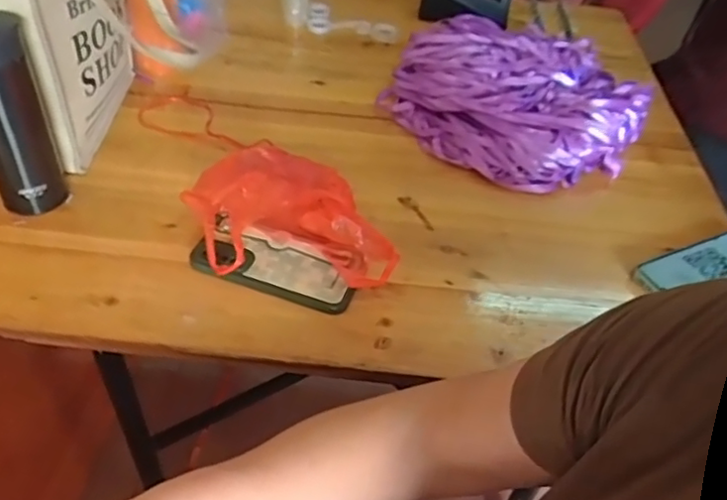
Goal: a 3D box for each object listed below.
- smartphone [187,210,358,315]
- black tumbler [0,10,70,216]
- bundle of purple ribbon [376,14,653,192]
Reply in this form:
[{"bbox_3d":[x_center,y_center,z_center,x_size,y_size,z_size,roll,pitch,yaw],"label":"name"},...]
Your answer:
[{"bbox_3d":[-0.085,0.013,0.599,0.157,0.016,0.067,15,52,10],"label":"smartphone"},{"bbox_3d":[-0.340,-0.124,0.600,0.061,0.187,0.062,3,44,-3],"label":"black tumbler"},{"bbox_3d":[0.198,-0.210,0.819,0.311,0.077,0.288,3,44,-3],"label":"bundle of purple ribbon"}]

